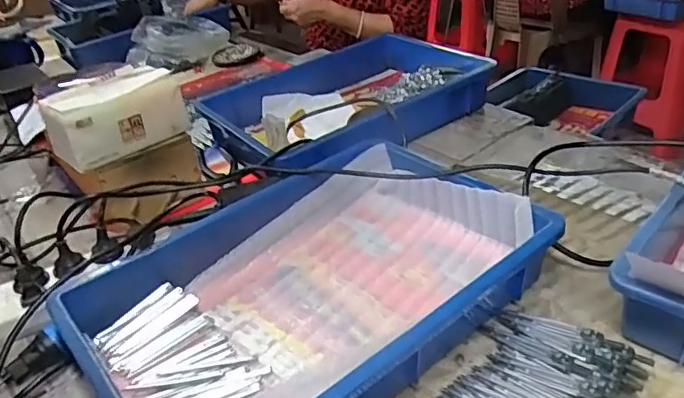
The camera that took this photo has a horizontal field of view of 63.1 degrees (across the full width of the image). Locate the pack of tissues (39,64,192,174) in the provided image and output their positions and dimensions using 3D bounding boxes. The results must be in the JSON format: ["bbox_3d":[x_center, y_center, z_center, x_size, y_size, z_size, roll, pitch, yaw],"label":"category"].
[{"bbox_3d":[-0.290,-0.107,0.720,0.162,0.085,0.066,-29,39,-30],"label":"pack of tissues"}]

